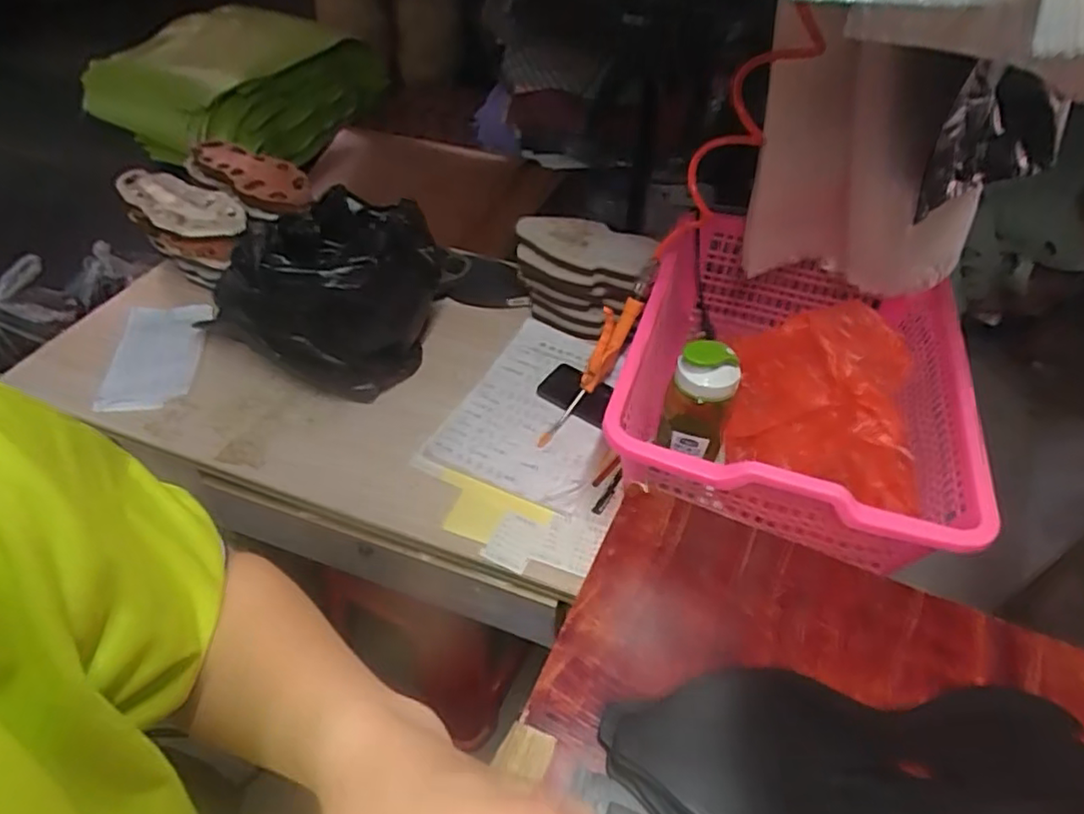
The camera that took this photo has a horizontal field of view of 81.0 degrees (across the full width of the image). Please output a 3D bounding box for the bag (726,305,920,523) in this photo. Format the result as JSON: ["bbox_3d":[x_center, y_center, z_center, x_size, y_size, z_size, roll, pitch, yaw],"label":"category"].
[{"bbox_3d":[0.315,-0.006,0.689,0.231,0.168,0.130,34,54,27],"label":"bag"}]

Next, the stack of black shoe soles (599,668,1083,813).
[{"bbox_3d":[0.200,0.244,0.386,0.309,0.016,0.150,3,46,0],"label":"stack of black shoe soles"}]

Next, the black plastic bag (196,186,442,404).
[{"bbox_3d":[-0.287,-0.195,0.915,0.281,0.217,0.294,14,47,10],"label":"black plastic bag"}]

